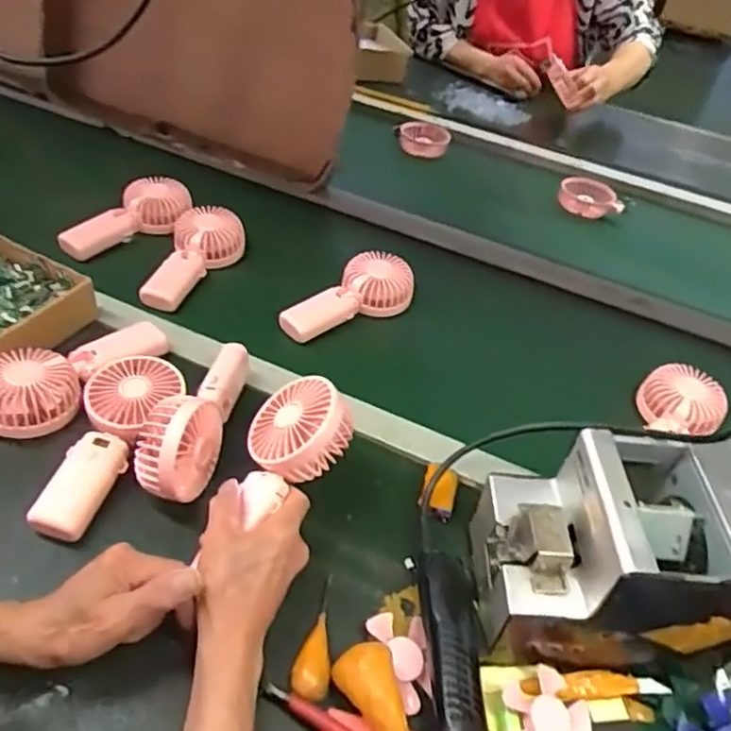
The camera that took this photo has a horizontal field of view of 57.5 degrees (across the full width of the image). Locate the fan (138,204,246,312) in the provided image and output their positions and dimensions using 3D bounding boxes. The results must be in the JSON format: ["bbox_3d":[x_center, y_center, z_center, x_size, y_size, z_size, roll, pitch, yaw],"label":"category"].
[{"bbox_3d":[-0.223,-0.133,0.836,0.090,0.040,0.170,19,56,12],"label":"fan"}]

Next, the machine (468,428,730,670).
[{"bbox_3d":[0.191,0.142,0.519,0.181,0.135,0.131,6,42,-4],"label":"machine"}]

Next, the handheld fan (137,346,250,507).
[{"bbox_3d":[-0.152,0.038,0.615,0.053,0.081,0.187,13,42,3],"label":"handheld fan"}]

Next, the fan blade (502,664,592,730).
[{"bbox_3d":[0.133,0.259,0.487,0.065,0.017,0.073,20,43,12],"label":"fan blade"}]

